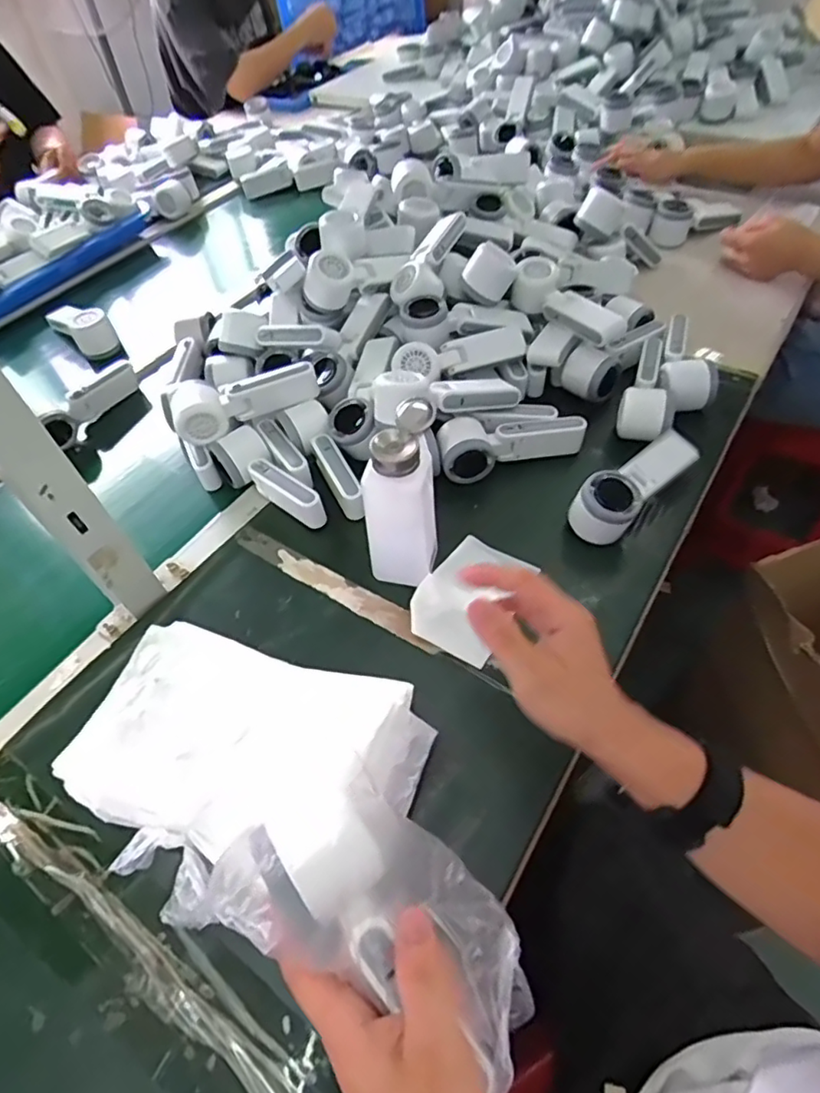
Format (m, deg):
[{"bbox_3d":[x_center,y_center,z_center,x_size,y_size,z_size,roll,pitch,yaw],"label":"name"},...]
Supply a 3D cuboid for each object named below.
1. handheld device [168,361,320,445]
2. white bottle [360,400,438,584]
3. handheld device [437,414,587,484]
[{"bbox_3d":[-0.193,-0.178,0.687,0.169,0.046,0.080,-16,53,-8],"label":"handheld device"},{"bbox_3d":[-0.009,-0.036,0.537,0.067,0.168,0.064,-4,53,2],"label":"white bottle"},{"bbox_3d":[0.113,-0.123,0.675,0.168,0.053,0.064,-16,53,-7],"label":"handheld device"}]

